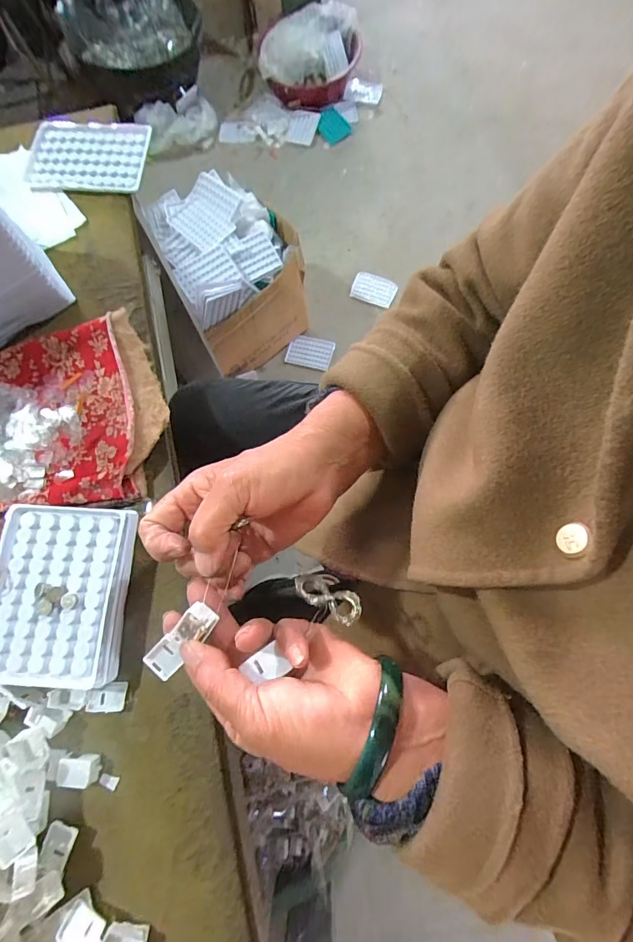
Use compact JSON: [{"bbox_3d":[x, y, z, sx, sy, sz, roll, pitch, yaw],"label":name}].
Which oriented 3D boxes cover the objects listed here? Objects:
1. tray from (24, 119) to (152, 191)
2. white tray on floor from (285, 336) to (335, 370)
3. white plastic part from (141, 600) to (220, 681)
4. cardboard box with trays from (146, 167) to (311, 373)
[{"bbox_3d":[-0.250,-0.349,0.439,0.128,0.010,0.093,0,75,1],"label":"tray"},{"bbox_3d":[-0.018,-0.341,1.147,0.125,0.018,0.081,14,75,5],"label":"white tray on floor"},{"bbox_3d":[-0.079,0.100,0.233,0.018,0.008,0.056,47,108,12],"label":"white plastic part"},{"bbox_3d":[-0.202,-0.479,0.996,0.301,0.319,0.324,-31,76,-7],"label":"cardboard box with trays"}]

